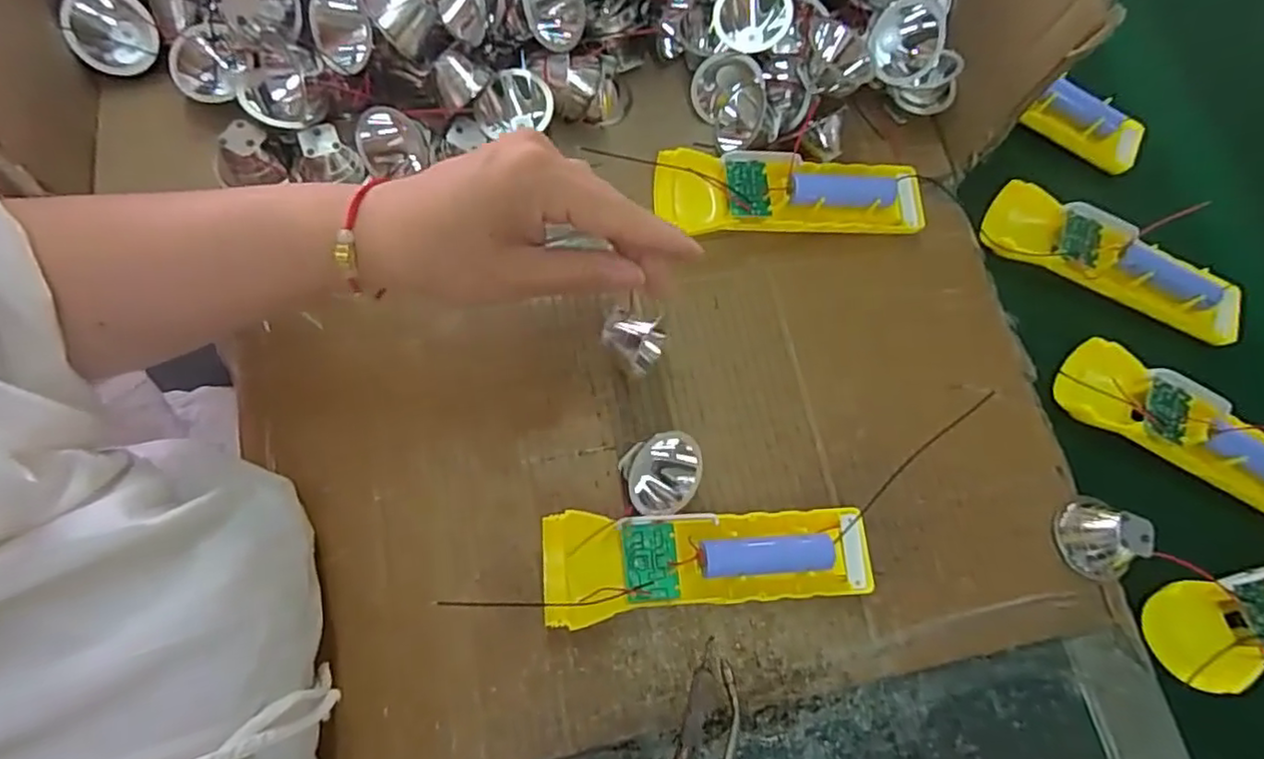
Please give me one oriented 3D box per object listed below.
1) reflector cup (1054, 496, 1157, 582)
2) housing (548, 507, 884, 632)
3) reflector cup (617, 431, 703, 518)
[{"bbox_3d":[0.245,0.083,0.332,0.034,0.024,0.037,1,71,-4],"label":"reflector cup"},{"bbox_3d":[0.037,0.090,0.312,0.157,0.031,0.048,0,71,-5],"label":"housing"},{"bbox_3d":[0.015,0.049,0.323,0.038,0.033,0.036,1,71,-4],"label":"reflector cup"}]

